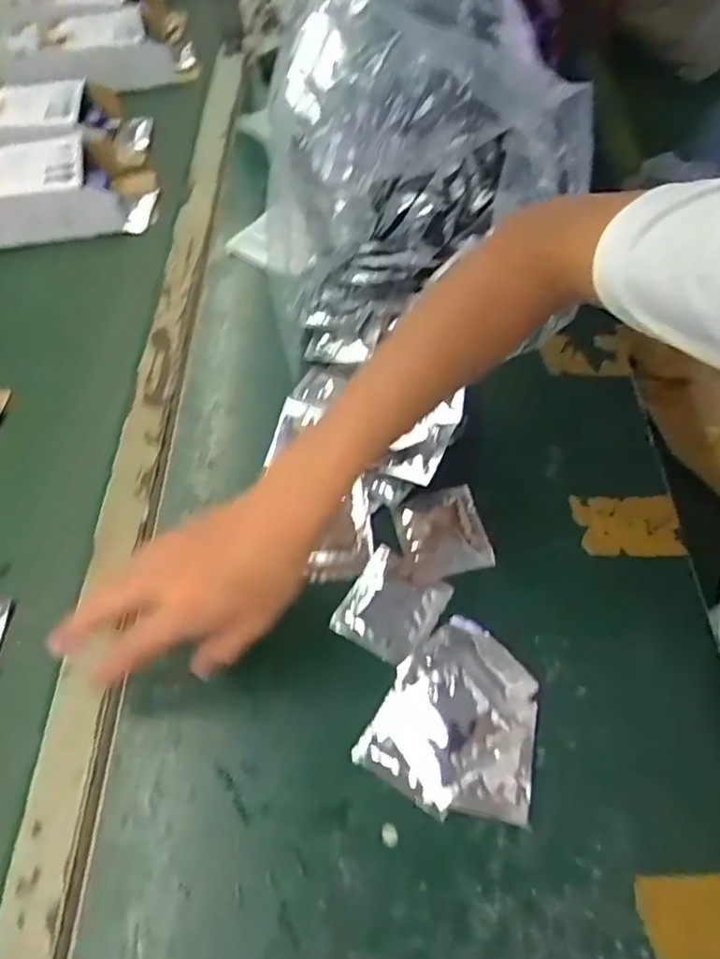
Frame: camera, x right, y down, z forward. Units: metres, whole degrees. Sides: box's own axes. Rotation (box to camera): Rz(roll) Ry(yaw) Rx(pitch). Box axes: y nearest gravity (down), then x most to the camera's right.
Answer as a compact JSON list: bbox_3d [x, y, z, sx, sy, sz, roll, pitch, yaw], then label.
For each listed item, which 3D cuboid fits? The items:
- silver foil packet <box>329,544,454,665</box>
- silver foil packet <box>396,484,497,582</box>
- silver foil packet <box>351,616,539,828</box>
[{"bbox_3d":[0.023,0.088,0.438,0.062,0.004,0.072,28,63,17],"label":"silver foil packet"},{"bbox_3d":[0.061,0.038,0.472,0.065,0.005,0.073,-11,58,-6],"label":"silver foil packet"},{"bbox_3d":[0.068,0.150,0.393,0.100,0.012,0.114,26,62,16],"label":"silver foil packet"}]

